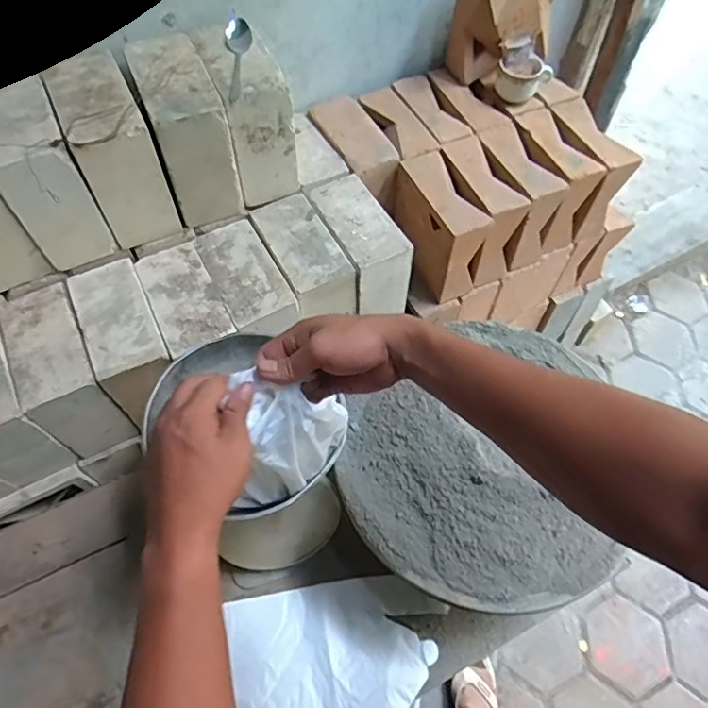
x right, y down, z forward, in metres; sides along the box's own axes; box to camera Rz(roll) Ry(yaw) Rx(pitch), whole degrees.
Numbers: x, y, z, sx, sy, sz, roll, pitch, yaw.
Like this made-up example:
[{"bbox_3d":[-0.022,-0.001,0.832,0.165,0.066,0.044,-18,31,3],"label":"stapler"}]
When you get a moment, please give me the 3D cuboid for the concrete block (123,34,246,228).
[{"bbox_3d":[-0.255,-0.337,0.845,0.096,0.205,0.184,-21,61,-13],"label":"concrete block"}]

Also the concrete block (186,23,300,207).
[{"bbox_3d":[-0.173,-0.385,0.879,0.102,0.202,0.205,-18,60,-11],"label":"concrete block"}]

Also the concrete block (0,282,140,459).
[{"bbox_3d":[-0.448,0.032,0.859,0.102,0.192,0.200,-25,61,-15],"label":"concrete block"}]

